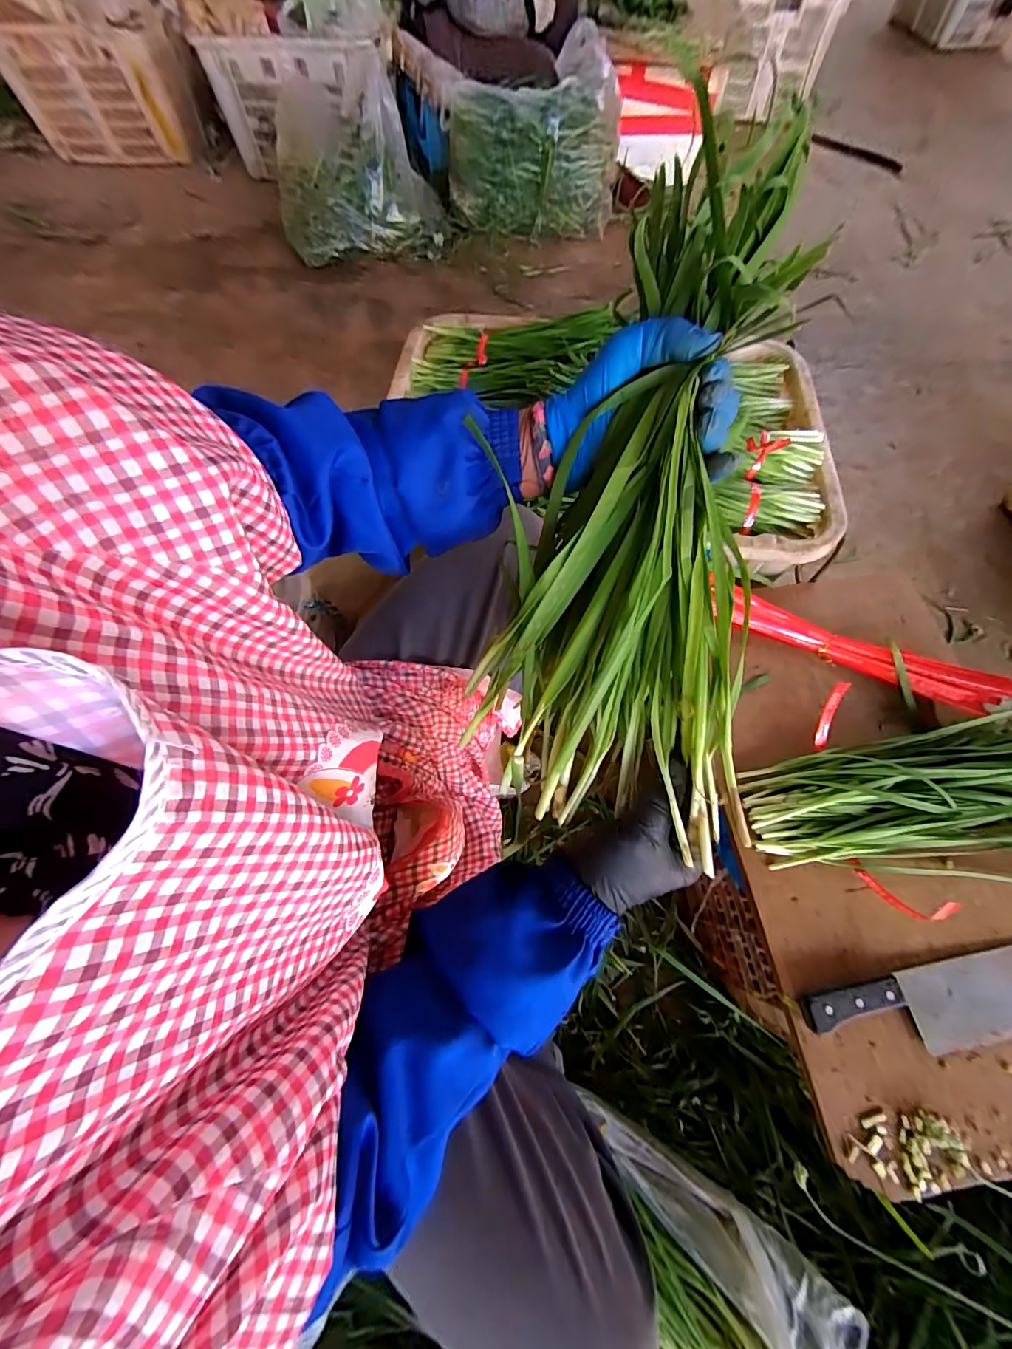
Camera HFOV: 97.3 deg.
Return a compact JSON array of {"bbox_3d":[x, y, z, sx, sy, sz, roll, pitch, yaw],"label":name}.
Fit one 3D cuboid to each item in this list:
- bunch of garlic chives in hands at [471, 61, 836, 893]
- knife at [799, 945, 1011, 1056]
[{"bbox_3d":[0.082,-0.108,0.289,0.167,0.087,0.422,9,96,6],"label":"bunch of garlic chives in hands"},{"bbox_3d":[0.419,0.315,0.421,0.263,0.018,0.067,-9,67,-2],"label":"knife"}]

